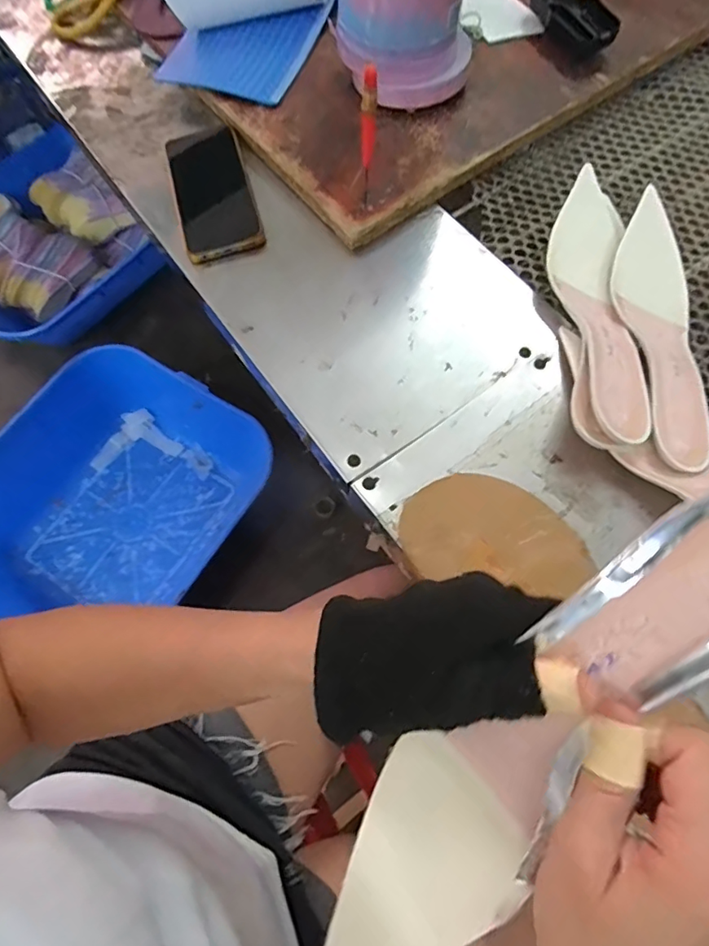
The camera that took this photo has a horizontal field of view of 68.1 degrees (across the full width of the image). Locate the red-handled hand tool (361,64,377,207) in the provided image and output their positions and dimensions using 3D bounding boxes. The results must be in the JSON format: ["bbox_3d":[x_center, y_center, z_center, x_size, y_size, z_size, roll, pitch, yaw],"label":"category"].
[{"bbox_3d":[0.012,-0.263,0.425,0.013,0.117,0.013,-2,68,2],"label":"red-handled hand tool"}]

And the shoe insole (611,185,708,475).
[{"bbox_3d":[0.253,-0.124,0.437,0.074,0.040,0.276,9,68,7],"label":"shoe insole"}]

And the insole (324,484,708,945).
[{"bbox_3d":[0.069,0.112,0.213,0.071,0.040,0.267,41,104,17],"label":"insole"}]

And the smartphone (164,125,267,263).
[{"bbox_3d":[-0.142,-0.284,0.519,0.074,0.013,0.165,-16,68,-3],"label":"smartphone"}]

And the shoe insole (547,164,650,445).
[{"bbox_3d":[0.194,-0.142,0.431,0.066,0.044,0.271,4,68,5],"label":"shoe insole"}]

